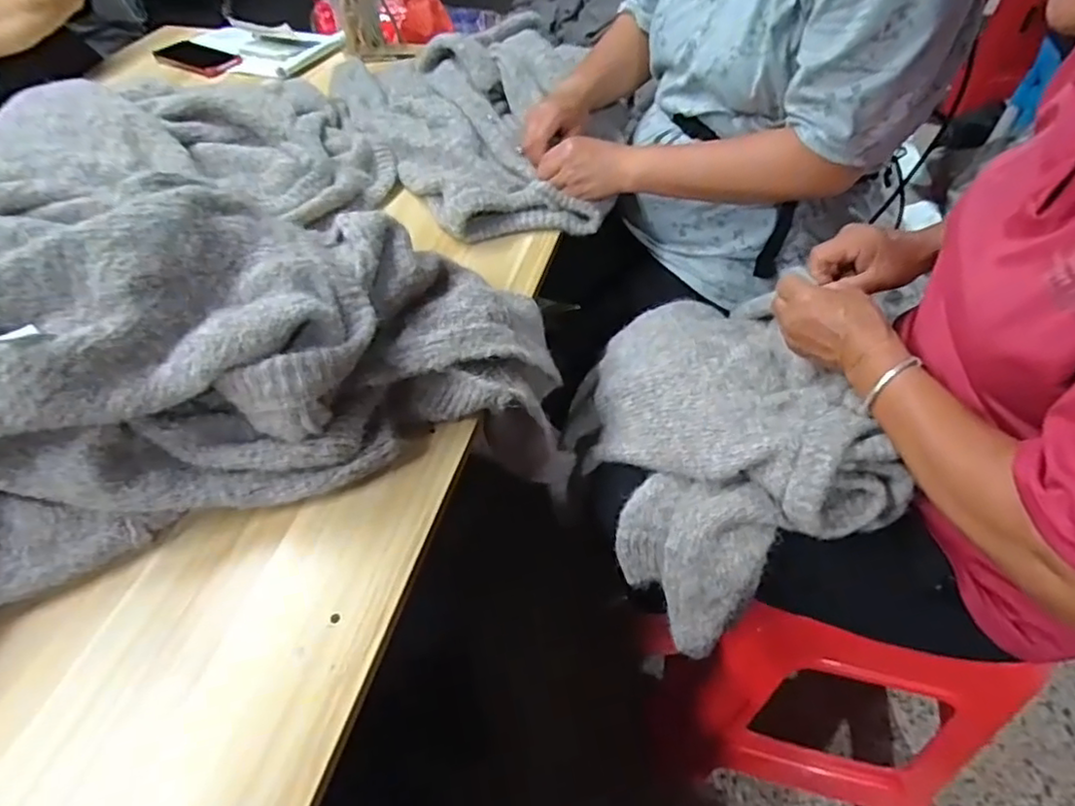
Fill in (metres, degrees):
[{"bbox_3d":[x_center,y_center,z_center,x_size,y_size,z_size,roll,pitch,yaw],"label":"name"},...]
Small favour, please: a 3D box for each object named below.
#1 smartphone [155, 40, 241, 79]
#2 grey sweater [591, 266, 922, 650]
[{"bbox_3d":[-0.634,-0.641,1.166,0.169,0.016,0.082,25,54,23],"label":"smartphone"},{"bbox_3d":[0.176,0.031,0.638,0.224,0.163,0.346,-10,49,-7],"label":"grey sweater"}]

